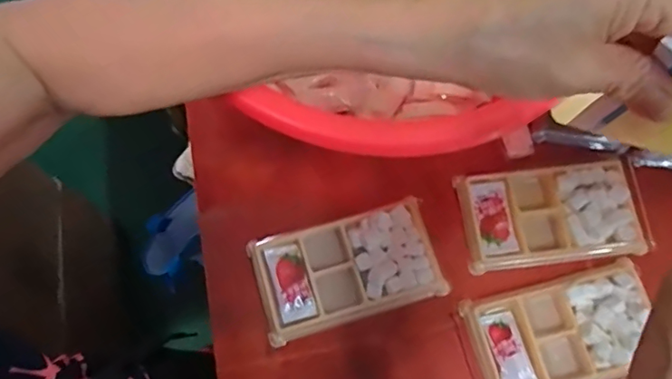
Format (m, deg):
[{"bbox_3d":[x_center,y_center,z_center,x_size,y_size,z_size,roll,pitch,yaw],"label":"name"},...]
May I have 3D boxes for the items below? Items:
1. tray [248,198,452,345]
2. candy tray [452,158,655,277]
[{"bbox_3d":[0.007,0.059,0.407,0.136,0.012,0.077,-17,73,-3],"label":"tray"},{"bbox_3d":[0.168,0.019,0.413,0.135,0.011,0.076,-7,73,0],"label":"candy tray"}]

